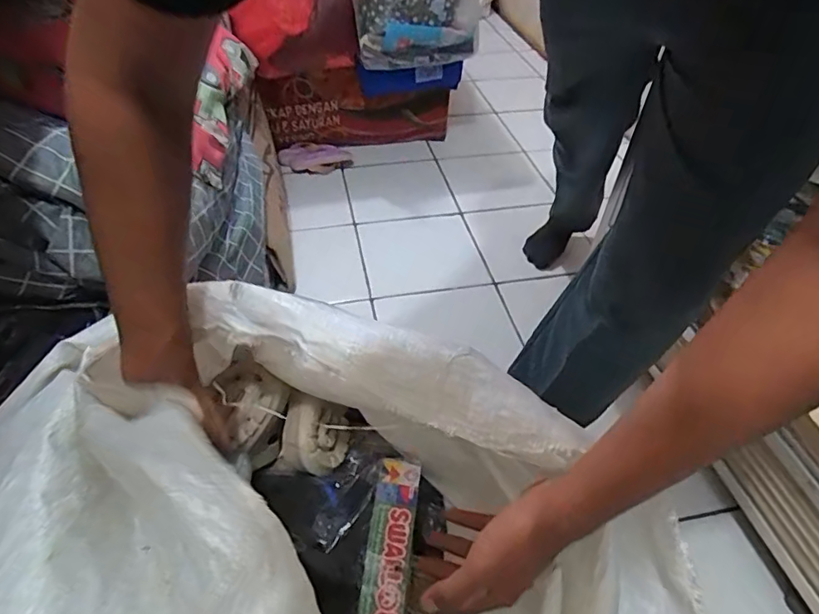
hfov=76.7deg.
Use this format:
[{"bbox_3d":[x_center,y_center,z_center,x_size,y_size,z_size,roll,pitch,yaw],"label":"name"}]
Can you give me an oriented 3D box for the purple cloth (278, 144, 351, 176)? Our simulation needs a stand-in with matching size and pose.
[{"bbox_3d":[-0.301,-0.467,1.648,0.225,0.059,0.116,-3,44,-5],"label":"purple cloth"}]

